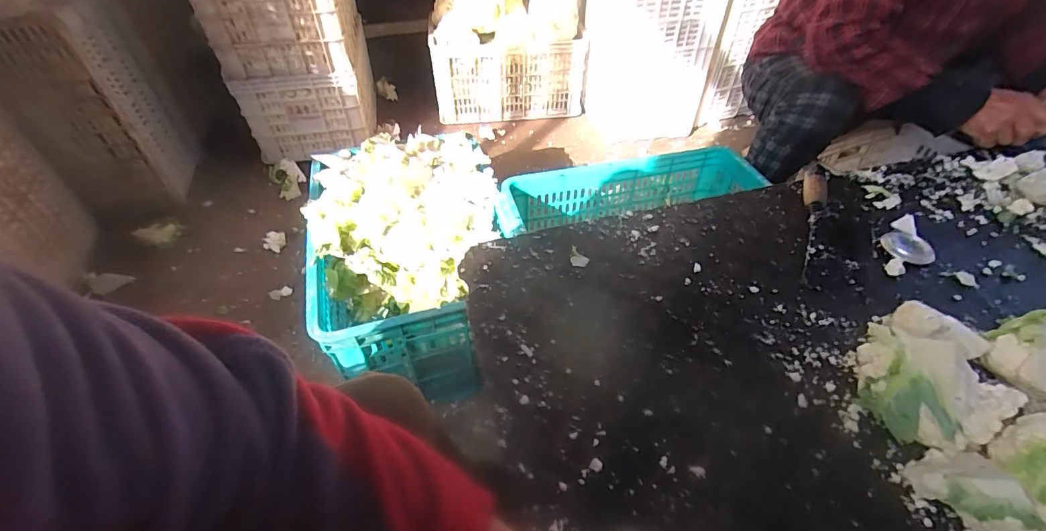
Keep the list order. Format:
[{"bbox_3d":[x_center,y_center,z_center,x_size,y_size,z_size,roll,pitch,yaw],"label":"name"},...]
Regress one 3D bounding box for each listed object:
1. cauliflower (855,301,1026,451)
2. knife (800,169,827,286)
[{"bbox_3d":[0.388,0.110,0.427,0.098,0.108,0.122,-31,53,-25],"label":"cauliflower"},{"bbox_3d":[0.420,-0.059,0.647,0.033,0.017,0.247,16,49,16],"label":"knife"}]

